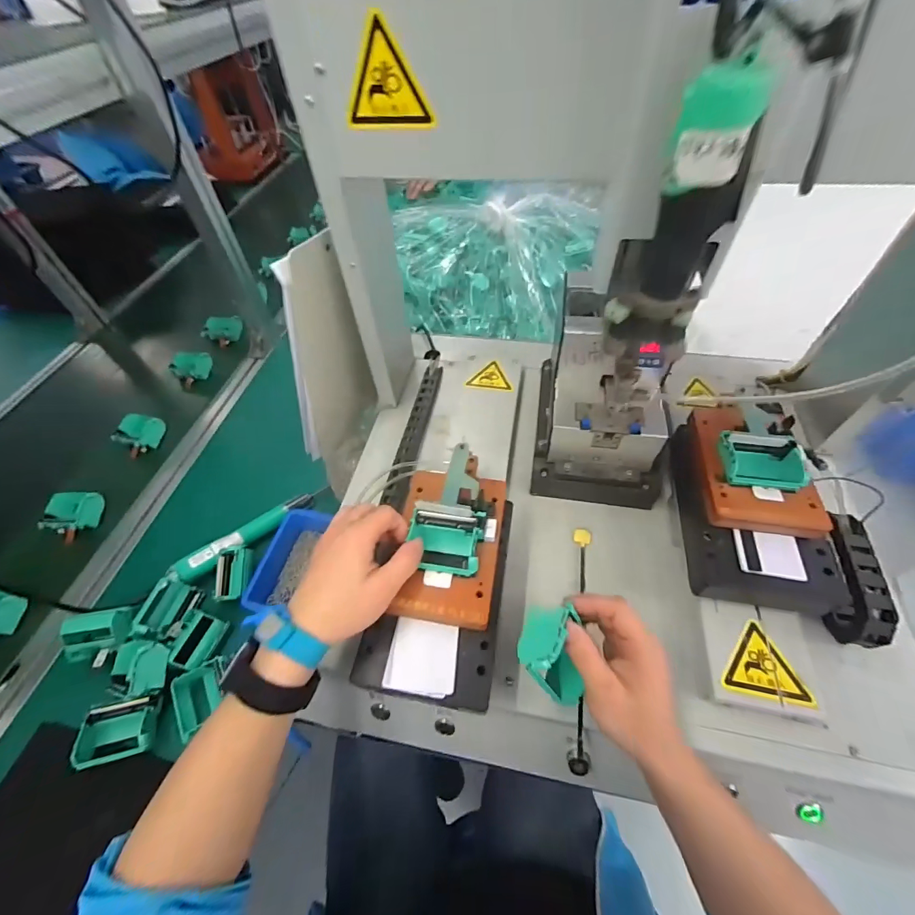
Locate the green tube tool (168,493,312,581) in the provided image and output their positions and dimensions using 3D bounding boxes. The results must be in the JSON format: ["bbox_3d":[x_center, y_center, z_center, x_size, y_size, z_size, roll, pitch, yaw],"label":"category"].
[{"bbox_3d":[-0.311,0.111,0.599,0.198,0.035,0.035,-37,60,-22],"label":"green tube tool"}]

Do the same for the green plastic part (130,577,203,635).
[{"bbox_3d":[-0.387,0.204,0.541,0.028,0.059,0.072,-19,44,34],"label":"green plastic part"}]

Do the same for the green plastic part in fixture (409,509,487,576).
[{"bbox_3d":[-0.012,0.080,0.383,0.068,0.028,0.056,6,54,8],"label":"green plastic part in fixture"}]

